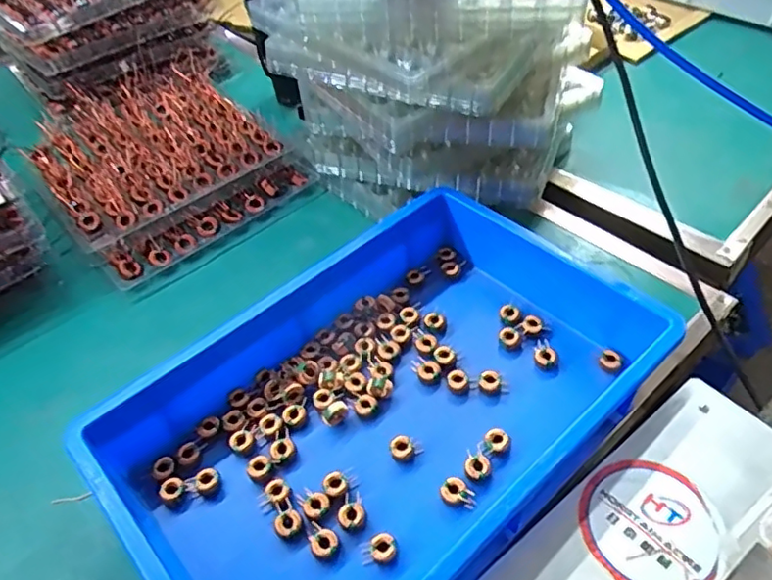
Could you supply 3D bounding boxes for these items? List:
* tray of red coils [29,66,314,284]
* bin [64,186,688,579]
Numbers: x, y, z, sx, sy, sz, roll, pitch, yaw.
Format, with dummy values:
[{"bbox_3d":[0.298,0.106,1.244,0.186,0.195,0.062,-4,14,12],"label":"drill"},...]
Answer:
[{"bbox_3d":[-0.310,-0.181,0.814,0.287,0.067,0.337,-34,53,-24],"label":"tray of red coils"},{"bbox_3d":[0.006,0.096,0.515,0.439,0.081,0.287,-36,54,-26],"label":"bin"}]

